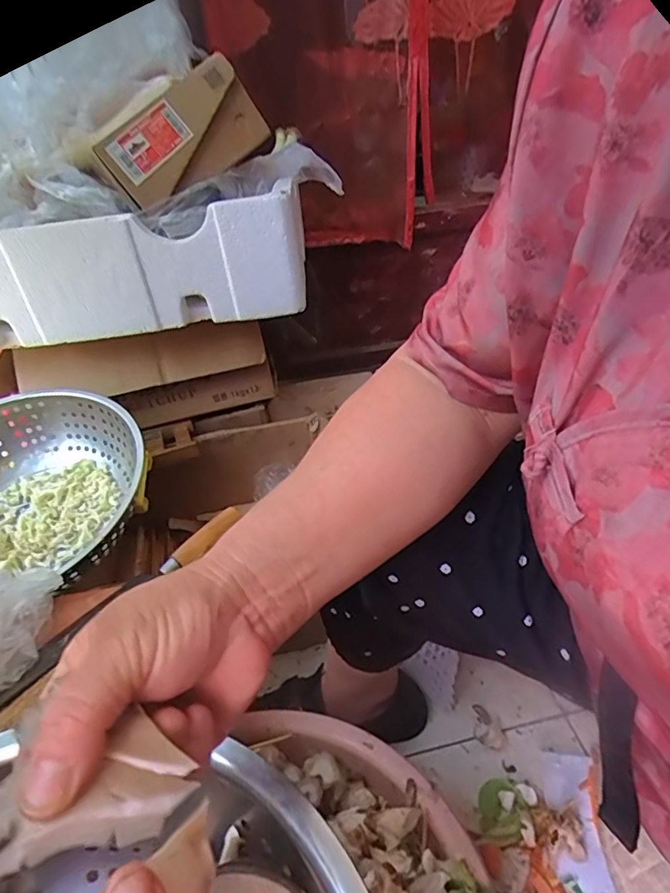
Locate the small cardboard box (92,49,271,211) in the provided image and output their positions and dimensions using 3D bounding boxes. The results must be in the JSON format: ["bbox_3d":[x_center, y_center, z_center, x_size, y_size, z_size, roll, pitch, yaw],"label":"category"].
[{"bbox_3d":[-0.199,-0.412,0.691,0.062,0.117,0.264,23,59,36],"label":"small cardboard box"}]

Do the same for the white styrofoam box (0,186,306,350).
[{"bbox_3d":[-0.332,-0.222,0.709,0.570,0.156,0.066,-7,35,-1],"label":"white styrofoam box"}]

